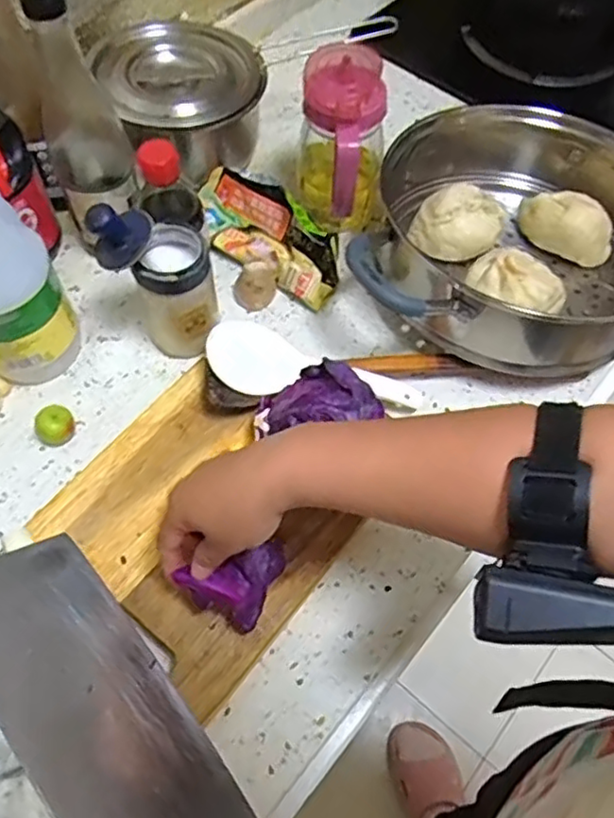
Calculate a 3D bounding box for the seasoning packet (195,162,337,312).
[{"bbox_3d":[-0.042,-0.182,0.645,0.178,0.043,0.082,32,65,14],"label":"seasoning packet"}]

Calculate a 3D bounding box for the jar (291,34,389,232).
[{"bbox_3d":[0.032,-0.251,0.620,0.082,0.149,0.129,-2,62,-3],"label":"jar"}]

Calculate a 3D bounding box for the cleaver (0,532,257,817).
[{"bbox_3d":[-0.069,0.191,0.290,0.294,0.026,0.089,53,28,18],"label":"cleaver"}]

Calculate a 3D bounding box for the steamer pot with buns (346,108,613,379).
[{"bbox_3d":[0.212,-0.168,0.615,0.287,0.107,0.317,16,62,6],"label":"steamer pot with buns"}]

